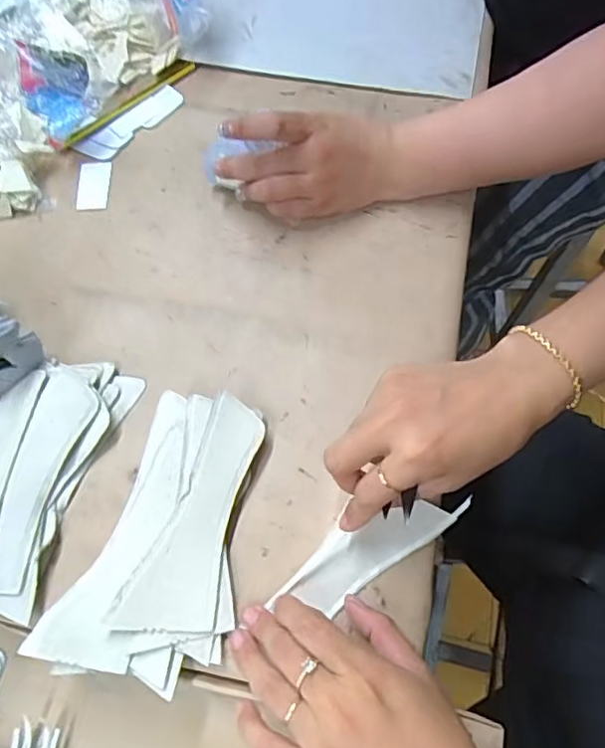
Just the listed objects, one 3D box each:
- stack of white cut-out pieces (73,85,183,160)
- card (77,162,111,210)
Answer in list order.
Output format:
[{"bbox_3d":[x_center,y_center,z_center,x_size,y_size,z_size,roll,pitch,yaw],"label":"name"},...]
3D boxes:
[{"bbox_3d":[-0.162,-0.239,0.541,0.109,0.004,0.035,-40,70,-15],"label":"stack of white cut-out pieces"},{"bbox_3d":[-0.187,-0.170,0.510,0.027,0.004,0.054,-5,65,0],"label":"card"}]

